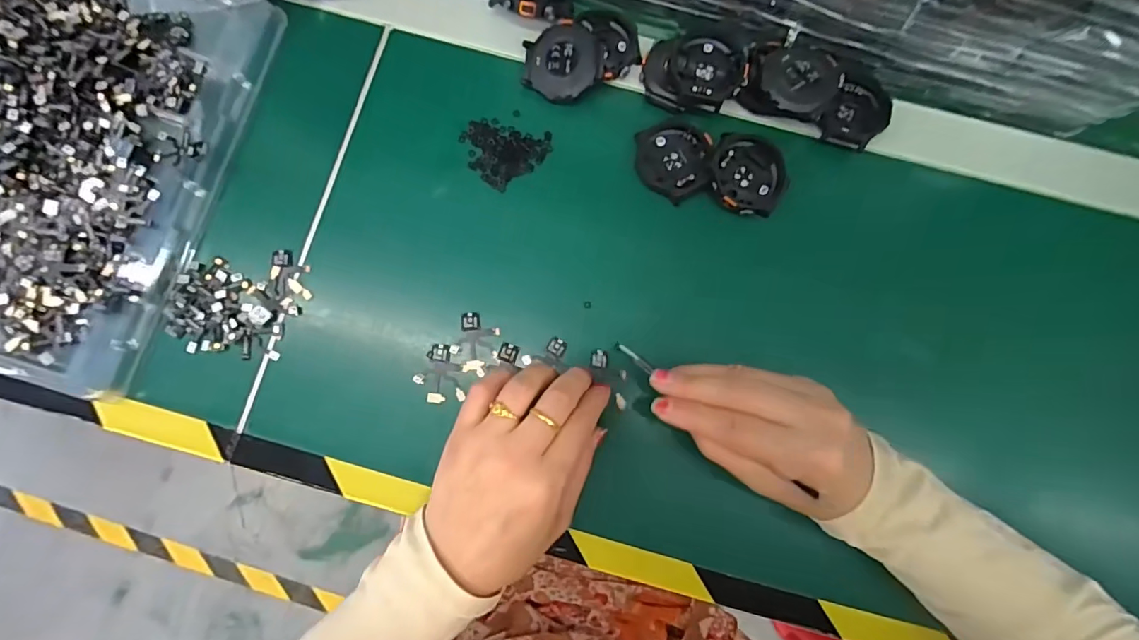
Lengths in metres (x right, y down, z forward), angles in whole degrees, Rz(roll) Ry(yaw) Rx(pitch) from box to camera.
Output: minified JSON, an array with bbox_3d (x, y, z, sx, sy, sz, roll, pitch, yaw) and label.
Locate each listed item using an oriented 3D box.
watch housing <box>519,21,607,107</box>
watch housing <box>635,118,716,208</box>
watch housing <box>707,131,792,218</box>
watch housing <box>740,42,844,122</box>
[{"bbox_3d":[-0.005,-0.168,0.315,0.050,0.012,0.048,-28,86,13],"label":"watch housing"},{"bbox_3d":[0.067,-0.105,0.310,0.048,0.015,0.052,14,81,1],"label":"watch housing"},{"bbox_3d":[0.114,-0.092,0.306,0.050,0.014,0.048,0,81,-1],"label":"watch housing"},{"bbox_3d":[0.143,-0.154,0.309,0.053,0.018,0.053,17,81,1],"label":"watch housing"}]

